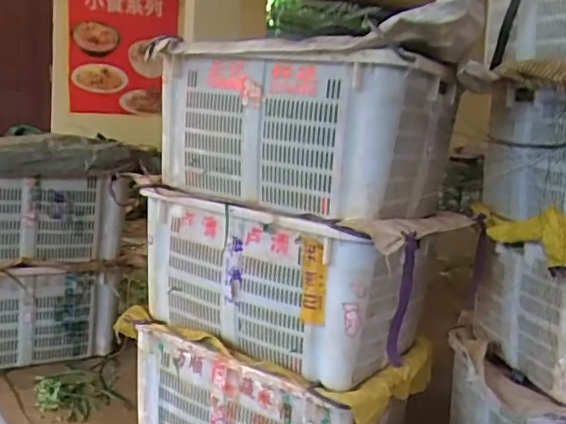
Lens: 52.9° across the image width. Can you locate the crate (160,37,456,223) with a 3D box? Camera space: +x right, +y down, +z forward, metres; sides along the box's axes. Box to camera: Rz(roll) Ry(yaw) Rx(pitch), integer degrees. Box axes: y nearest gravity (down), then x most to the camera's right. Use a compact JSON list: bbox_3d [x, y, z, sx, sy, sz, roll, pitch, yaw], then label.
[{"bbox_3d":[0.039,-0.194,1.372,0.657,0.330,0.324,12,12,36],"label":"crate"}]

